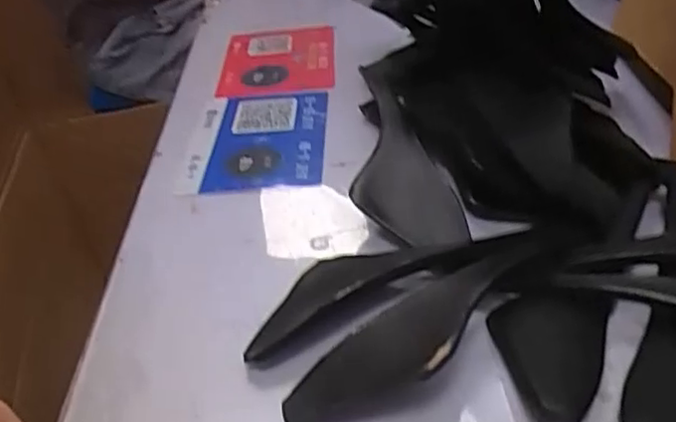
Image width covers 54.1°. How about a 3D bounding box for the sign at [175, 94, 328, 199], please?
[{"bbox_3d":[-0.071,-0.066,0.589,0.118,0.006,0.160,-4,37,4],"label":"sign"}]

